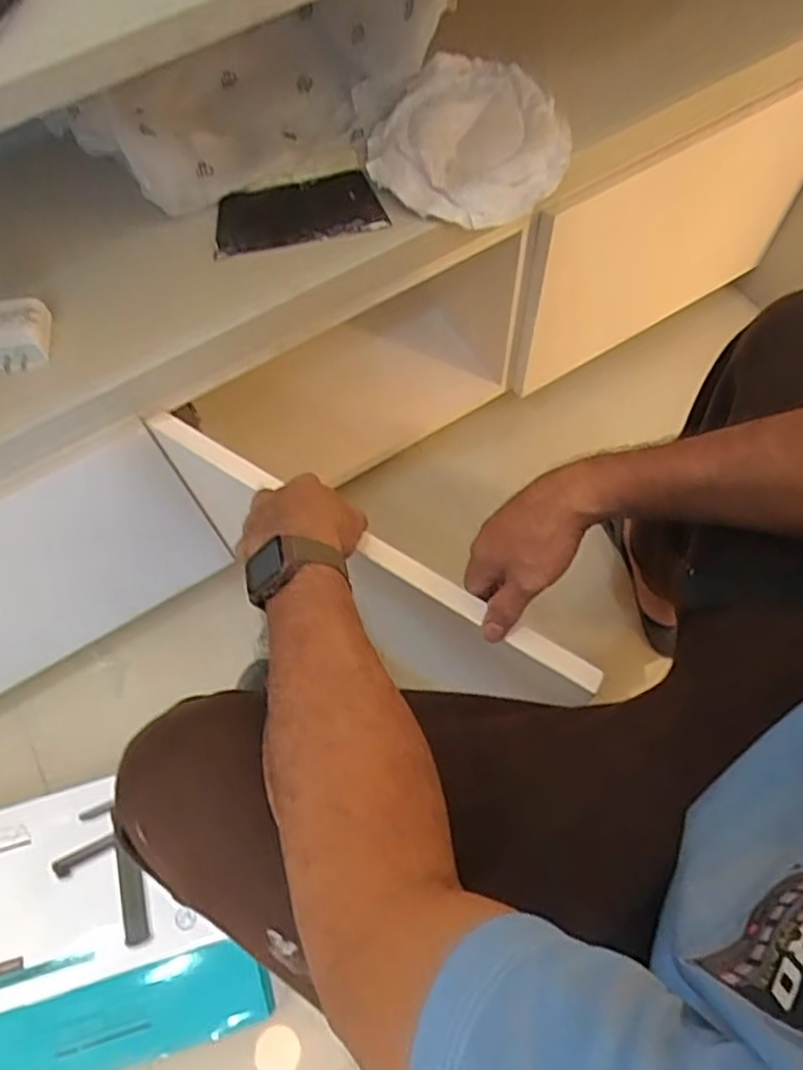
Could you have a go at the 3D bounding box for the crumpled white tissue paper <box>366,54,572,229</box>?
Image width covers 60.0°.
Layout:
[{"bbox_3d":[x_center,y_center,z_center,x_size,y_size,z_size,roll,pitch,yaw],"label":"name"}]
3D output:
[{"bbox_3d":[0.061,-0.348,0.607,0.165,0.029,0.180,6,66,5],"label":"crumpled white tissue paper"}]

